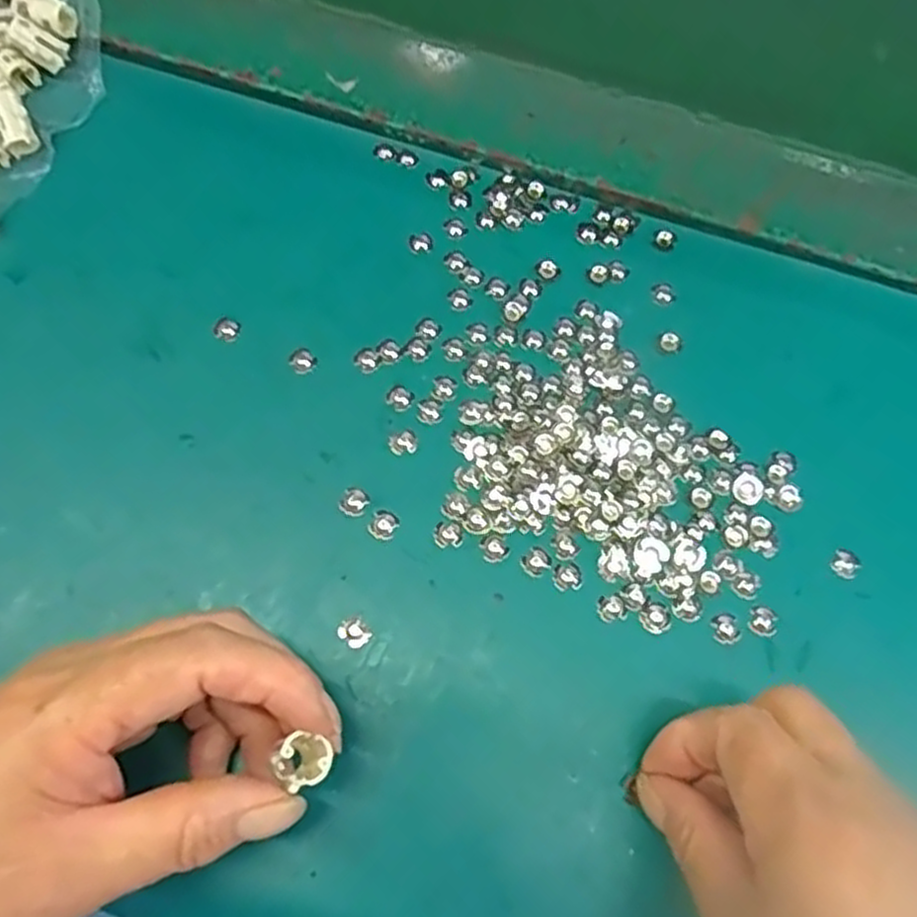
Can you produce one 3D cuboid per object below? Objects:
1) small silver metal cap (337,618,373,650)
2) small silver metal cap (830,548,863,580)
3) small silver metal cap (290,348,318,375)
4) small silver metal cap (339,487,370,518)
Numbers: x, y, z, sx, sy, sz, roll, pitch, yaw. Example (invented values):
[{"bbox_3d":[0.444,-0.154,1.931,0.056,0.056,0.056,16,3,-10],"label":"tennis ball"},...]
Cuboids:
[{"bbox_3d":[-0.035,0.059,0.267,0.010,0.004,0.009,42,74,12],"label":"small silver metal cap"},{"bbox_3d":[0.141,0.038,0.286,0.010,0.004,0.011,1,71,-2],"label":"small silver metal cap"},{"bbox_3d":[-0.060,-0.038,0.304,0.009,0.004,0.010,-42,77,-15],"label":"small silver metal cap"},{"bbox_3d":[-0.038,0.015,0.284,0.009,0.004,0.010,18,71,4],"label":"small silver metal cap"}]

